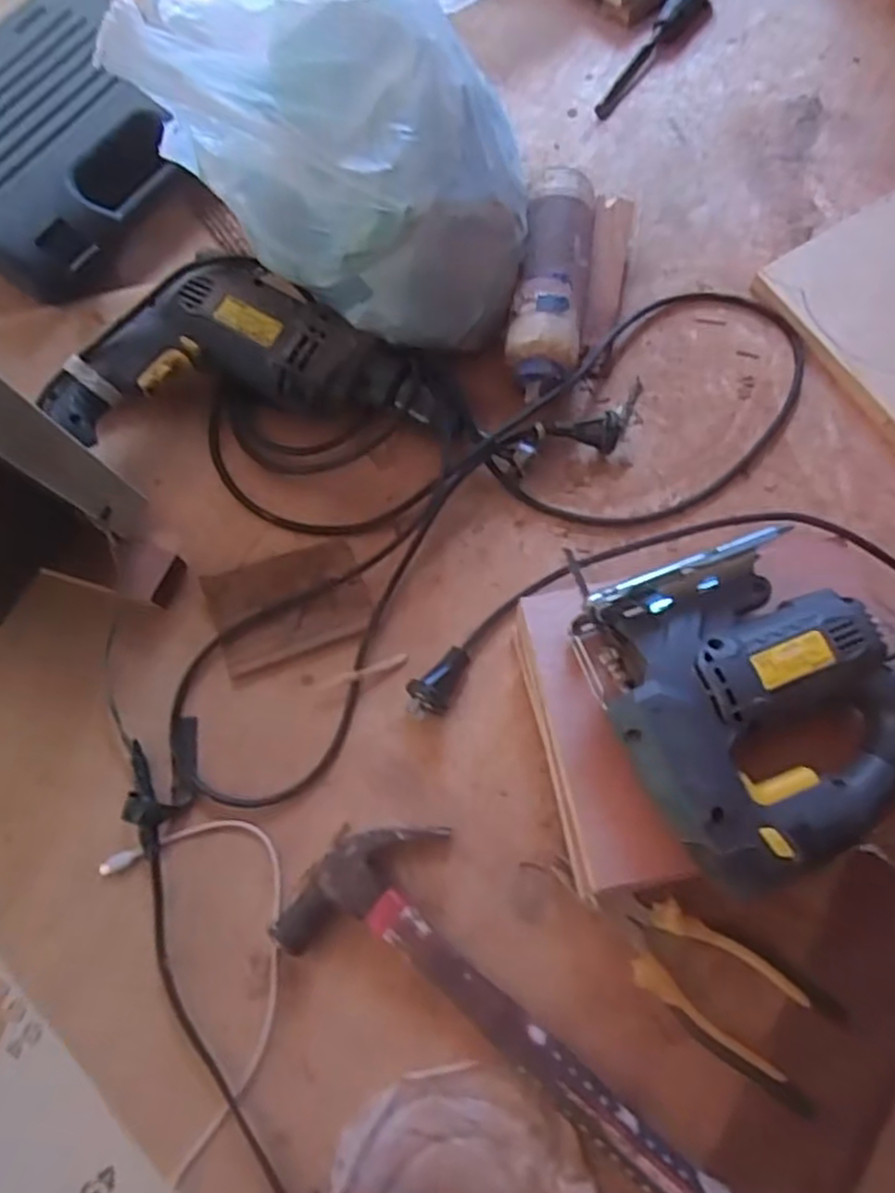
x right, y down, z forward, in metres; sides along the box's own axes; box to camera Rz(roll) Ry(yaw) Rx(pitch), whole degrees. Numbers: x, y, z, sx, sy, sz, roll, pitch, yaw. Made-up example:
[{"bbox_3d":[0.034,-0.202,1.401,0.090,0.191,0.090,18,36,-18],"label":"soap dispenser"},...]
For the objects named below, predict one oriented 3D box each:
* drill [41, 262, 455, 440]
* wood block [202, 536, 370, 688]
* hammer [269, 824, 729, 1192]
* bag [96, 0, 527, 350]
[{"bbox_3d":[-0.155,-0.192,0.608,0.310,0.078,0.148,-3,77,-1],"label":"drill"},{"bbox_3d":[-0.126,0.005,0.584,0.119,0.012,0.087,-22,74,-6],"label":"wood block"},{"bbox_3d":[0.046,0.264,0.492,0.317,0.033,0.112,31,76,9],"label":"hammer"},{"bbox_3d":[-0.084,-0.348,0.557,0.305,0.184,0.228,16,77,4],"label":"bag"}]

